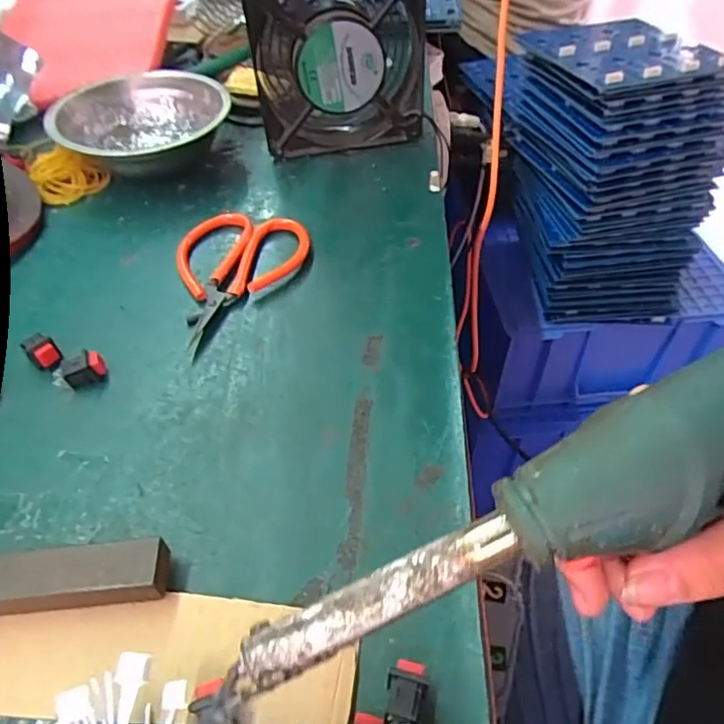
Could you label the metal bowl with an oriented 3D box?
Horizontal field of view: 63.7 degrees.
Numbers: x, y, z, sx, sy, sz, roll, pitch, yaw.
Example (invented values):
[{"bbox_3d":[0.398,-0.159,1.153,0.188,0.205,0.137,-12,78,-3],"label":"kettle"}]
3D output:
[{"bbox_3d":[-0.156,-0.170,0.430,0.117,0.038,0.120,0,48,1],"label":"metal bowl"}]

